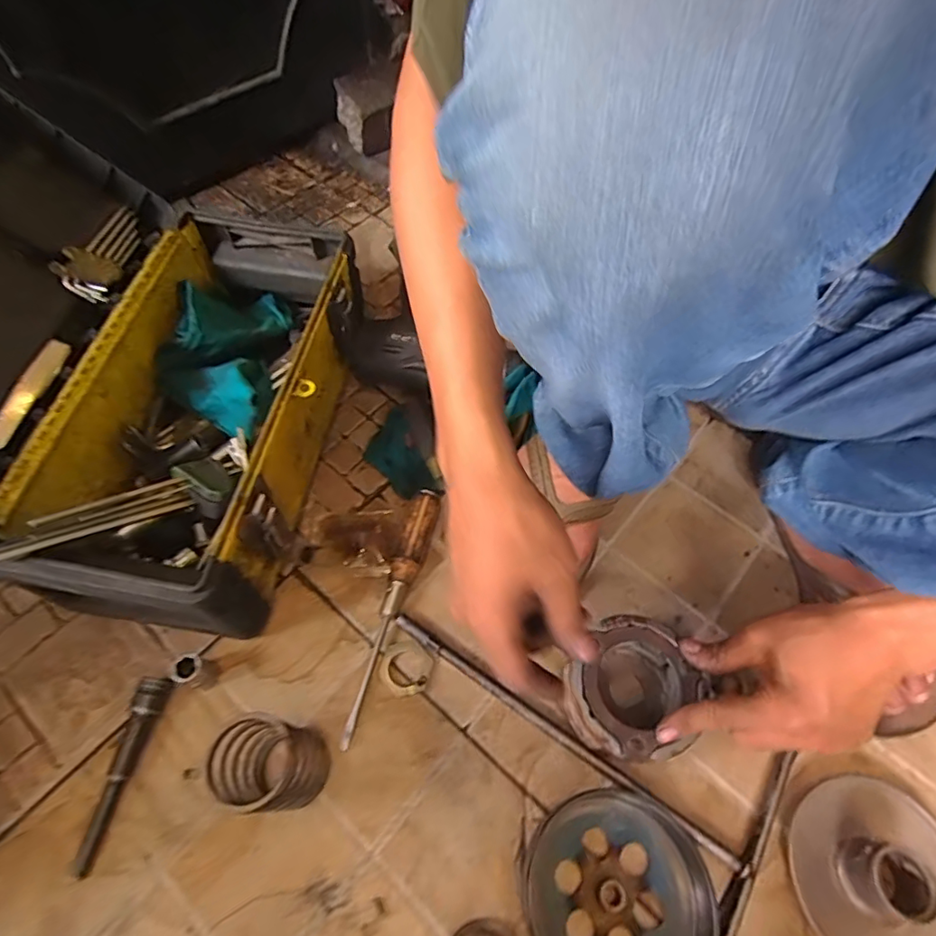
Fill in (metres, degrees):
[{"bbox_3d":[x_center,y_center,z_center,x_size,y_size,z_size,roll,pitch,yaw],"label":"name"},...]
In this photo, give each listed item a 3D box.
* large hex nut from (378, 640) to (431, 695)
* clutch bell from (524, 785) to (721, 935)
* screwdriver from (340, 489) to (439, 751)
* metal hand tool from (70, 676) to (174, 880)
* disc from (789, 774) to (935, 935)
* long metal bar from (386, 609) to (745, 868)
[{"bbox_3d":[-0.051,0.159,0.437,0.040,0.006,0.039,15,61,6],"label":"large hex nut"},{"bbox_3d":[0.099,0.279,0.356,0.116,0.031,0.115,1,60,-2],"label":"clutch bell"},{"bbox_3d":[-0.063,0.114,0.450,0.022,0.027,0.211,15,61,7],"label":"screwdriver"},{"bbox_3d":[-0.251,0.217,0.392,0.022,0.019,0.125,10,60,4],"label":"metal hand tool"},{"bbox_3d":[0.283,0.274,0.364,0.110,0.034,0.114,1,60,-2],"label":"disc"},{"bbox_3d":[0.064,0.199,0.415,0.290,0.009,0.012,31,64,15],"label":"long metal bar"}]

